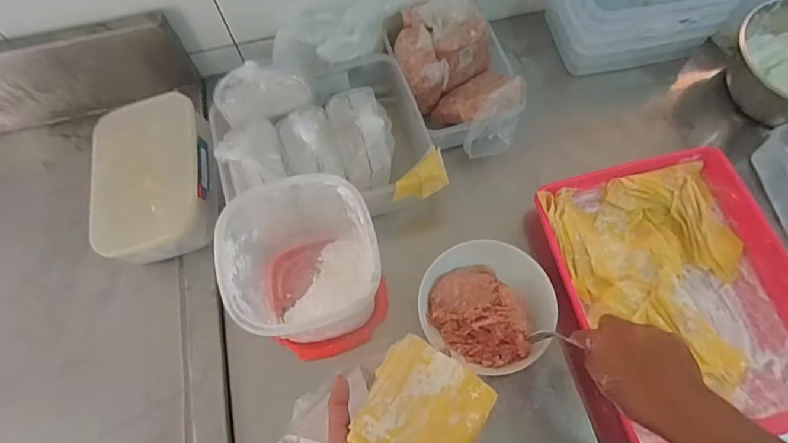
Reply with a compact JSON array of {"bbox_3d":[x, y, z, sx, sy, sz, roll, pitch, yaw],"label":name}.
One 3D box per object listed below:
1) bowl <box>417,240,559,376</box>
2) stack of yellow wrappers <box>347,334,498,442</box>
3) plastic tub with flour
[{"bbox_3d":[0.120,0.110,0.620,0.169,0.054,0.156,-1,66,2],"label":"bowl"},{"bbox_3d":[0.026,0.188,0.469,0.114,0.020,0.125,25,55,19],"label":"stack of yellow wrappers"},{"bbox_3d":[-0.104,0.049,0.581,0.161,0.187,0.172,-1,66,2],"label":"plastic tub with flour"}]

